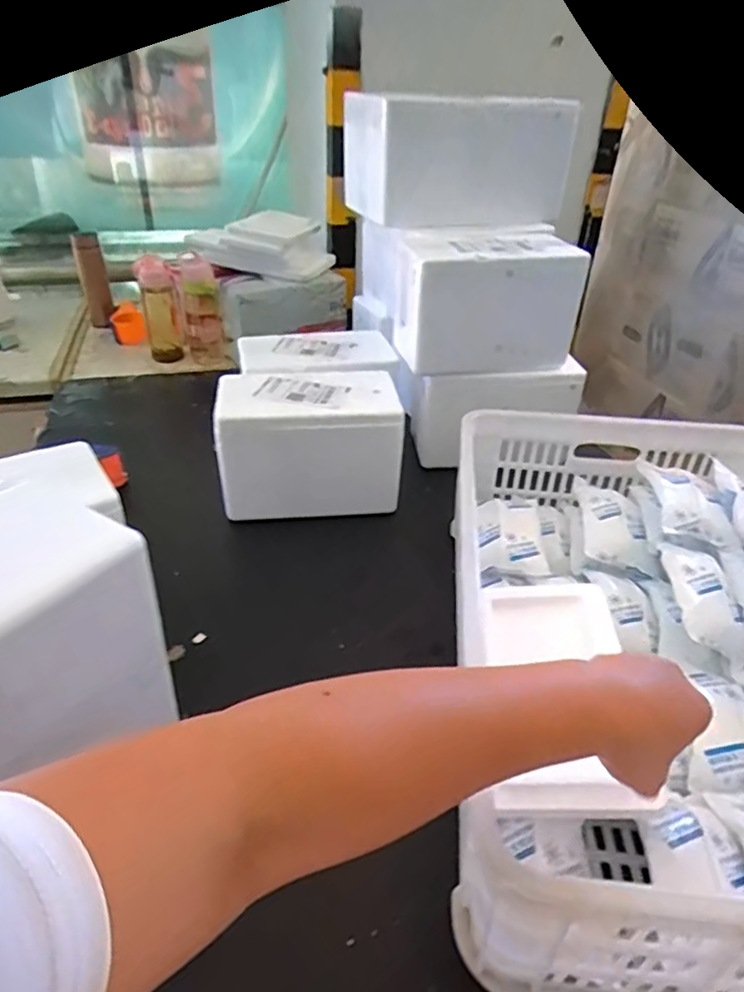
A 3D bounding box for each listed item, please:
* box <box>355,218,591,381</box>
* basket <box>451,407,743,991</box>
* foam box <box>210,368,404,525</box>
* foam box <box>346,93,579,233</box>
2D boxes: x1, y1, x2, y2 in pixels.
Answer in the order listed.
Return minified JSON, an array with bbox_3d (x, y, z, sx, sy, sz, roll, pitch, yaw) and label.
[{"bbox_3d":[0.148,-0.359,1.025,0.259,0.178,0.394,-3,34,-9],"label":"box"},{"bbox_3d":[0.301,0.140,0.606,0.386,0.196,0.593,6,34,5],"label":"basket"},{"bbox_3d":[-0.095,-0.072,0.898,0.252,0.178,0.155,-5,34,-12],"label":"foam box"},{"bbox_3d":[0.144,-0.569,1.028,0.342,0.182,0.166,-9,35,-17],"label":"foam box"}]

